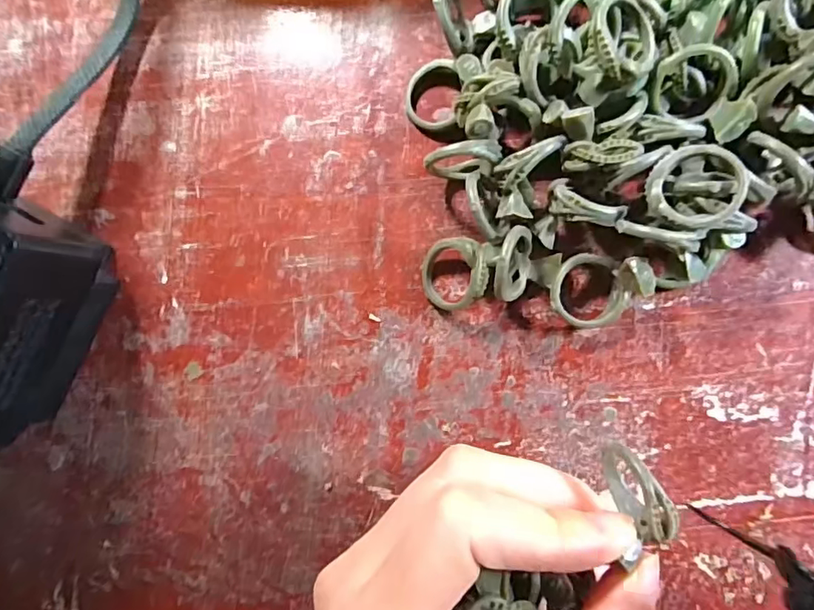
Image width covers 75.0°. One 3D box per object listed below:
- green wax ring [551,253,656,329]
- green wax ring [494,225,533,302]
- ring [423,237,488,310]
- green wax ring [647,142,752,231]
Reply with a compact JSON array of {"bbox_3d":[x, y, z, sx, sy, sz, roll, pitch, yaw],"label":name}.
[{"bbox_3d":[0.061,-0.004,0.167,0.030,0.010,0.022,5,89,9],"label":"green wax ring"},{"bbox_3d":[0.033,-0.012,0.163,0.010,0.026,0.022,10,90,9],"label":"green wax ring"},{"bbox_3d":[0.016,-0.010,0.171,0.025,0.006,0.025,13,109,43],"label":"ring"},{"bbox_3d":[0.079,-0.032,0.146,0.024,0.007,0.022,0,88,9],"label":"green wax ring"}]

